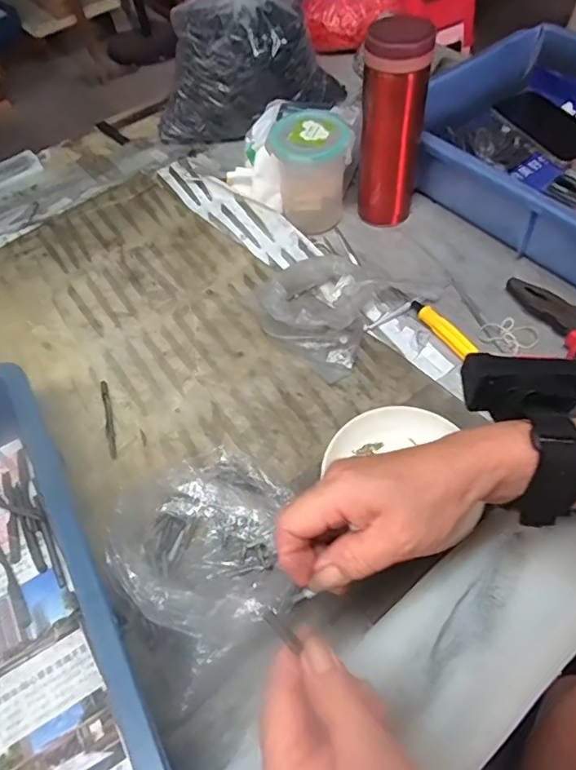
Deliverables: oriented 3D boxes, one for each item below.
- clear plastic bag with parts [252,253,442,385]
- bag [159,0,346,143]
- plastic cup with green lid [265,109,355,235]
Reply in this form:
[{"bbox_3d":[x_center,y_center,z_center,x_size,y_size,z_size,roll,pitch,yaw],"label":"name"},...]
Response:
[{"bbox_3d":[0.047,-0.092,0.524,0.152,0.031,0.134,-39,60,-22],"label":"clear plastic bag with parts"},{"bbox_3d":[-0.054,-0.418,0.652,0.192,0.207,0.158,15,57,14],"label":"bag"},{"bbox_3d":[0.025,-0.220,0.568,0.082,0.105,0.072,1,54,5],"label":"plastic cup with green lid"}]

